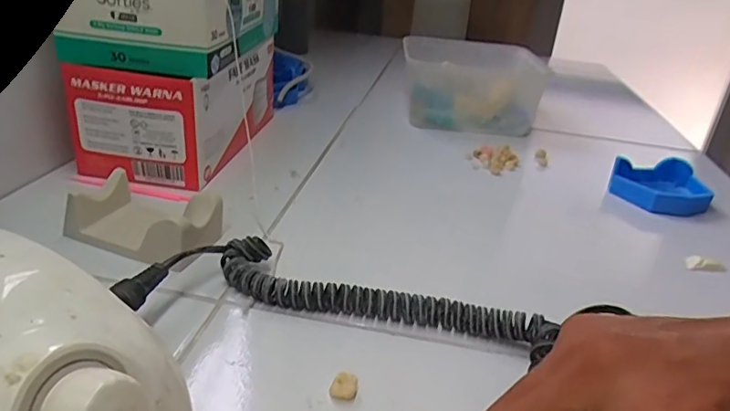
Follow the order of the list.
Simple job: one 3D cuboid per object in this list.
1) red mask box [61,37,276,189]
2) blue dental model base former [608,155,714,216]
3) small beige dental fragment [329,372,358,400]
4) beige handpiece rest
[{"bbox_3d":[-0.152,-0.094,0.468,0.102,0.080,0.185,9,27,6],"label":"red mask box"},{"bbox_3d":[0.259,-0.015,0.464,0.085,0.024,0.069,-4,39,-21],"label":"blue dental model base former"},{"bbox_3d":[-0.010,0.084,0.245,0.012,0.009,0.010,5,27,-1],"label":"small beige dental fragment"},{"bbox_3d":[-0.136,0.005,0.334,0.090,0.029,0.049,14,28,16],"label":"beige handpiece rest"}]

